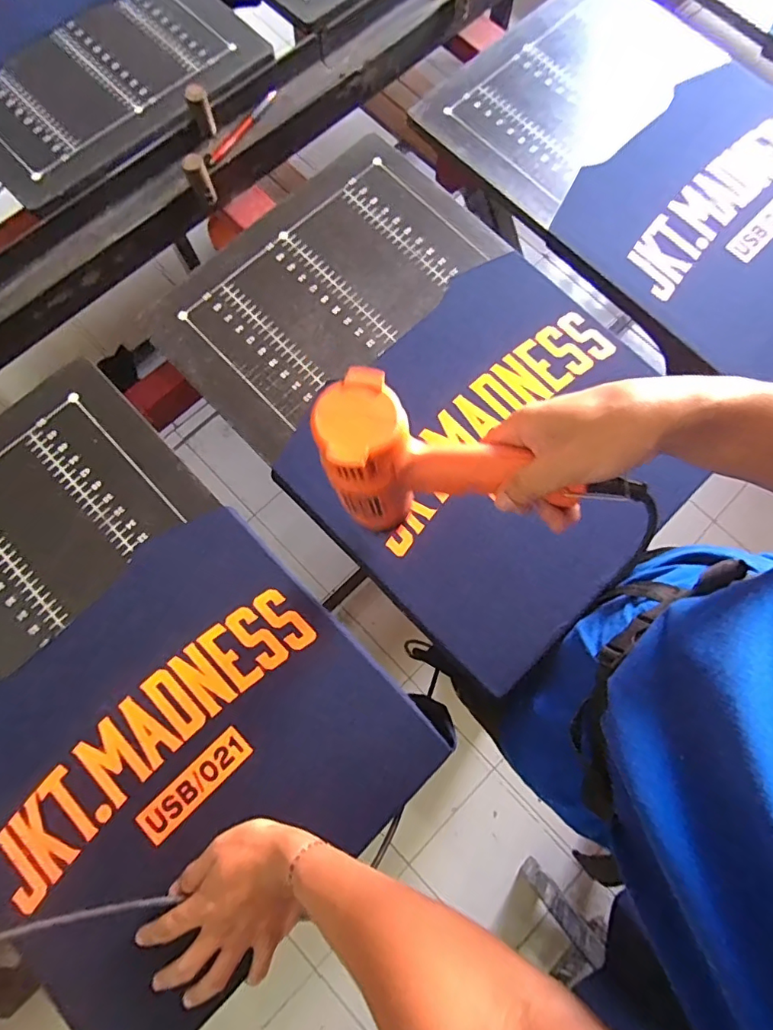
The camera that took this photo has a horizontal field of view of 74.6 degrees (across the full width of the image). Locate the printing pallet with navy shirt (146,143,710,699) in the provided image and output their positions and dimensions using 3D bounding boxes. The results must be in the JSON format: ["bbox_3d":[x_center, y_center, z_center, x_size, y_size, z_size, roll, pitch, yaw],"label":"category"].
[{"bbox_3d":[0.055,-0.151,0.571,0.556,0.026,0.393,44,80,8],"label":"printing pallet with navy shirt"}]

